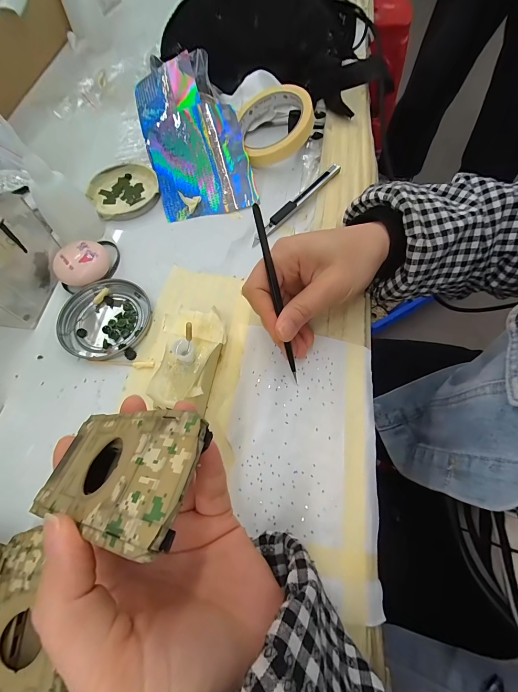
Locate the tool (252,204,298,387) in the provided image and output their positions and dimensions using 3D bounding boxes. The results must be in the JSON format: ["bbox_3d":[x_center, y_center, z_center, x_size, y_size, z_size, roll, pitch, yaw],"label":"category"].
[{"bbox_3d":[0.014,-0.034,0.222,0.006,0.008,0.130,-18,109,-10],"label":"tool"}]

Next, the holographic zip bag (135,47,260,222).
[{"bbox_3d":[-0.073,-0.232,0.332,0.102,0.029,0.183,-17,85,-1],"label":"holographic zip bag"}]

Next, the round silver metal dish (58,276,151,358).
[{"bbox_3d":[-0.138,-0.025,0.270,0.077,0.011,0.073,-1,64,2],"label":"round silver metal dish"}]

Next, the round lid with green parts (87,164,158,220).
[{"bbox_3d":[-0.150,-0.174,0.339,0.075,0.010,0.076,-1,64,2],"label":"round lid with green parts"}]

